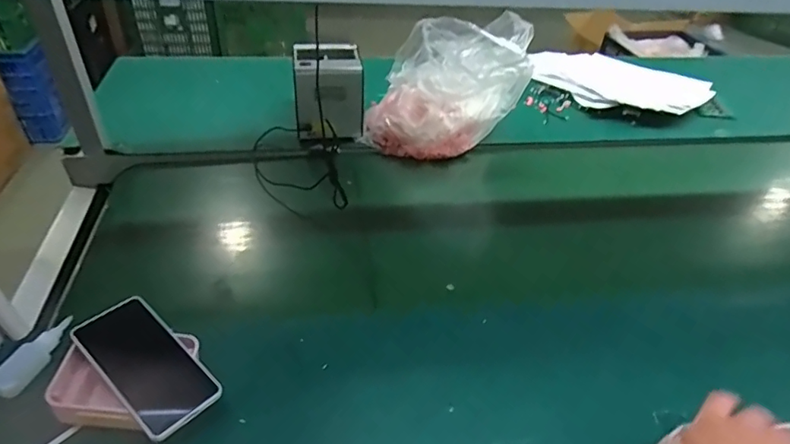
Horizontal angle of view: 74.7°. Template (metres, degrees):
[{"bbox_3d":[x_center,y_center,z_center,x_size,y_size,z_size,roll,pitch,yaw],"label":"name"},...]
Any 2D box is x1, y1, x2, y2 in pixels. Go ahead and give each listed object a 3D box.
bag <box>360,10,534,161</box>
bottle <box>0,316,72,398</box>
[{"bbox_3d":[0.088,-0.266,1.001,0.272,0.227,0.208,4,39,-2],"label":"bag"},{"bbox_3d":[-0.415,0.154,0.598,0.032,0.024,0.101,13,40,9],"label":"bottle"}]

